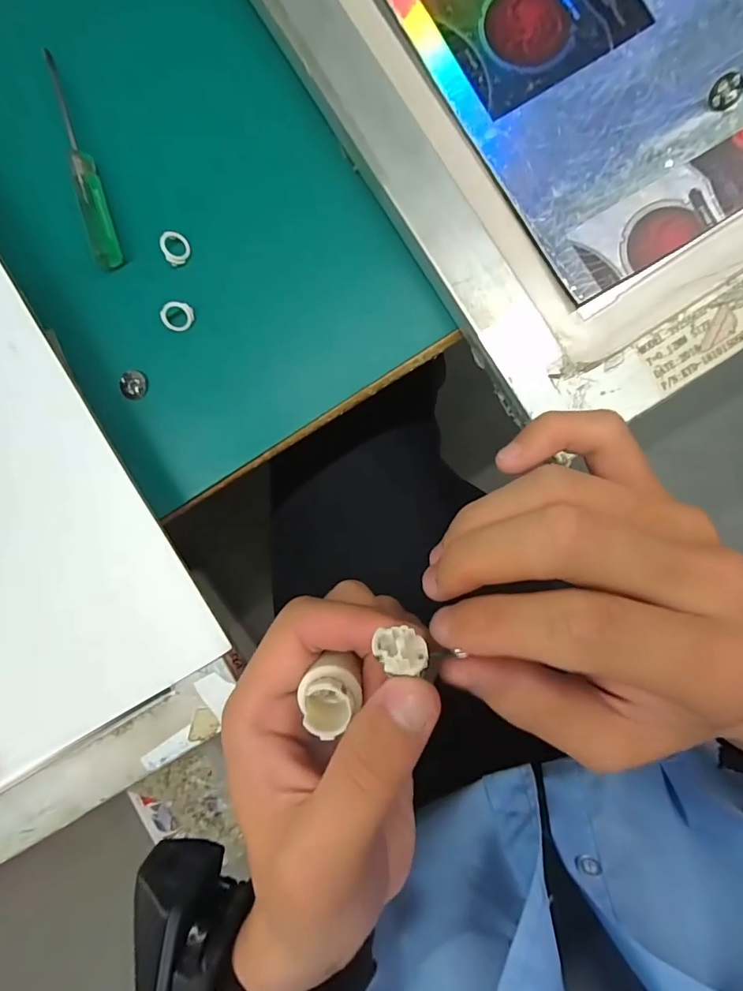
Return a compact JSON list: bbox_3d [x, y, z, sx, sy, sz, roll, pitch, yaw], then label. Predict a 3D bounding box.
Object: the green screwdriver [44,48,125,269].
[{"bbox_3d":[-0.151,-0.179,0.243,0.017,0.012,0.115,-13,88,4],"label":"green screwdriver"}]

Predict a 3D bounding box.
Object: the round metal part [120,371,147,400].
[{"bbox_3d":[-0.126,-0.059,0.246,0.013,0.004,0.014,0,88,4],"label":"round metal part"}]

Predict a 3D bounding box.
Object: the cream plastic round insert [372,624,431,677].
[{"bbox_3d":[0.009,0.046,0.134,0.014,0.009,0.012,-5,87,4],"label":"cream plastic round insert"}]

